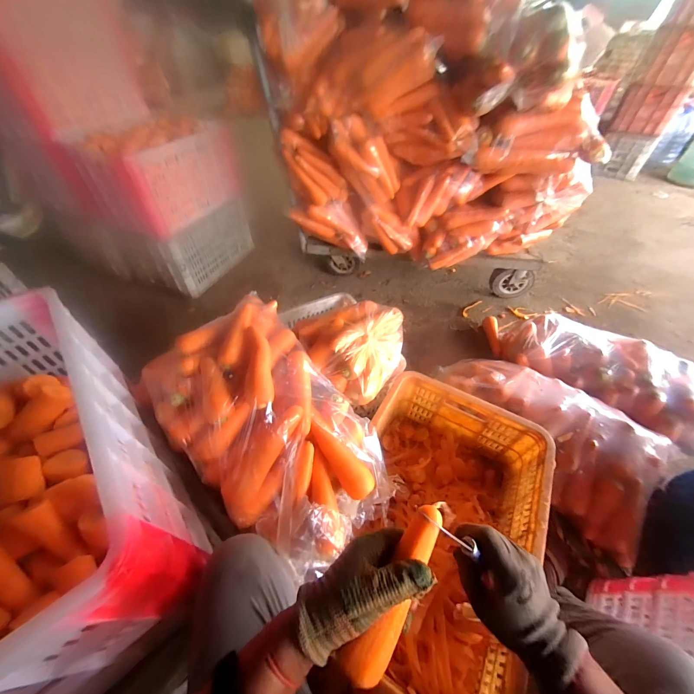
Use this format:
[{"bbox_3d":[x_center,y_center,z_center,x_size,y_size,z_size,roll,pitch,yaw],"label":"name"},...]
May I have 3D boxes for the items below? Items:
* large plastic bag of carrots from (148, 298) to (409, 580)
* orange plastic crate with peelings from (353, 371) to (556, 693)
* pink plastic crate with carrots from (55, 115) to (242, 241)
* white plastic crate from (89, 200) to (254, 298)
[{"bbox_3d":[-0.143,0.142,0.587,0.462,0.201,0.300,36,57,27],"label":"large plastic bag of carrots"},{"bbox_3d":[0.173,0.370,0.639,0.349,0.246,0.525,22,52,18],"label":"orange plastic crate with peelings"},{"bbox_3d":[-0.802,-0.739,1.276,0.393,0.290,0.502,20,51,16],"label":"pink plastic crate with carrots"},{"bbox_3d":[-0.824,-0.527,1.491,0.478,0.272,0.487,15,50,12],"label":"white plastic crate"}]

